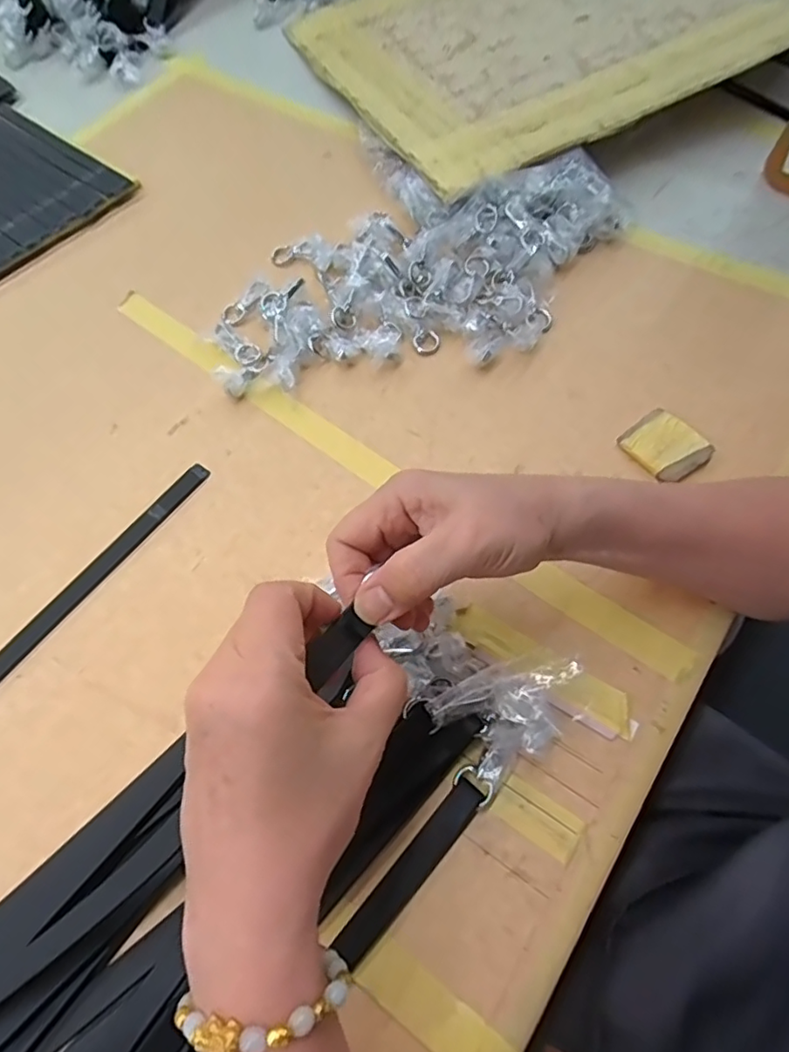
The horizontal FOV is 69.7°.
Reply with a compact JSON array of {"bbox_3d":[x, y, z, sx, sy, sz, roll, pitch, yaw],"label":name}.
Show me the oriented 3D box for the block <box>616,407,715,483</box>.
[{"bbox_3d":[0.195,-0.056,0.410,0.047,0.013,0.052,-34,66,-13],"label":"block"}]

